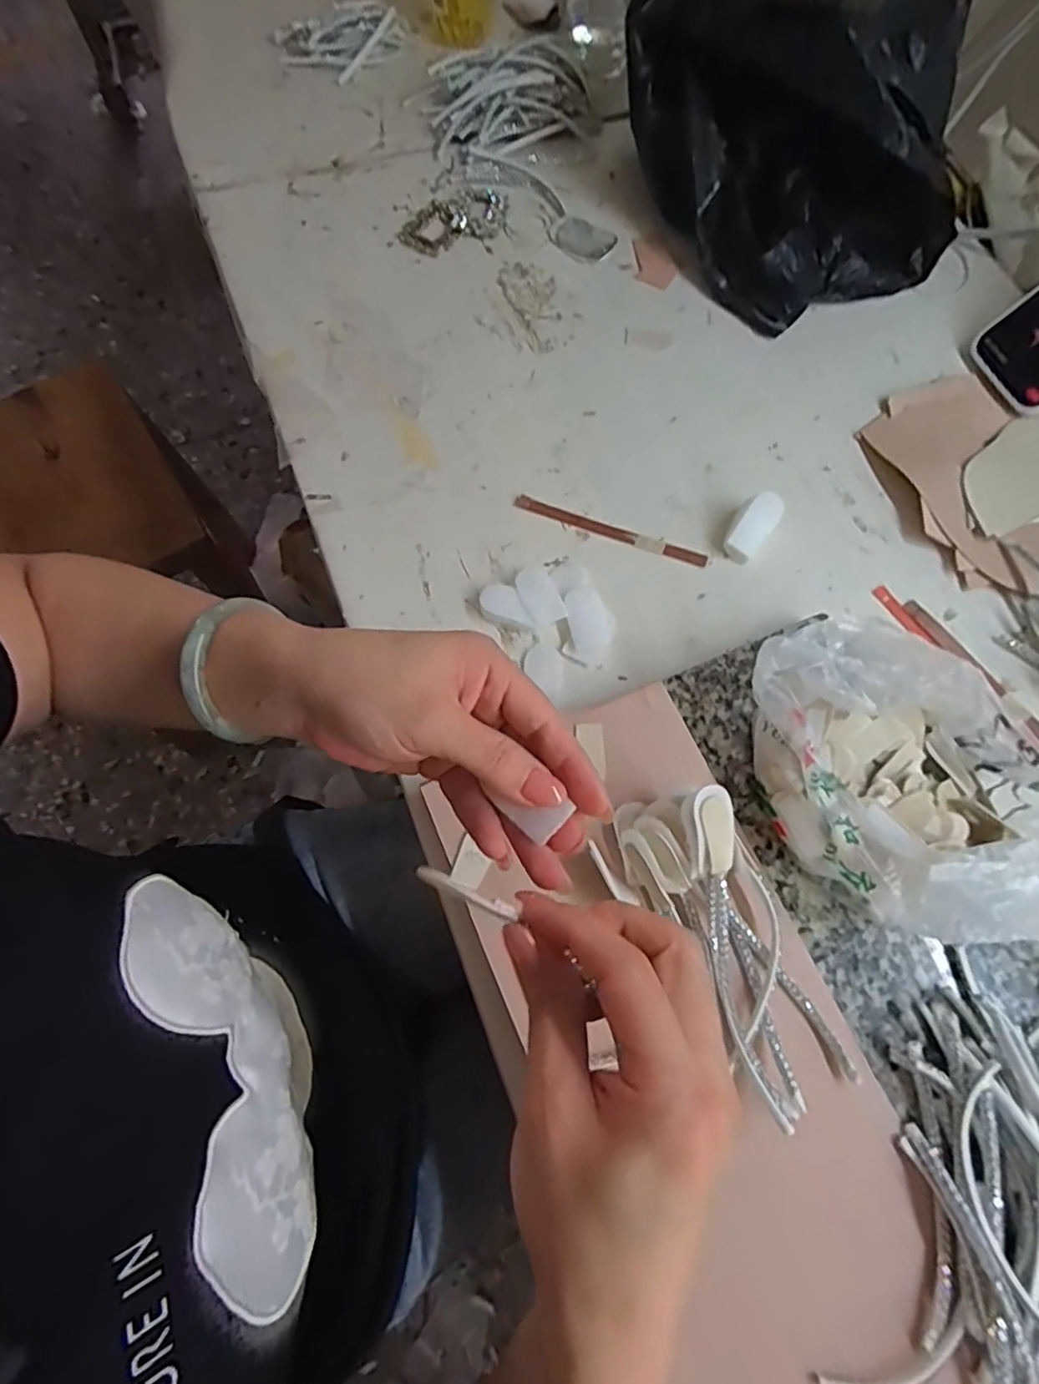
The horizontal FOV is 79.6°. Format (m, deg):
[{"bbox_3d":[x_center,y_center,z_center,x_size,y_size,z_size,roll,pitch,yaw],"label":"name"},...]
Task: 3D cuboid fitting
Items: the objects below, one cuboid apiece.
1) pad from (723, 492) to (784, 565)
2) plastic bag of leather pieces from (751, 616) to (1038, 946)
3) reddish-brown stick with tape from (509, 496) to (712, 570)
[{"bbox_3d":[0.159,-0.113,0.425,0.025,0.029,0.040,36,75,10],"label":"pad"},{"bbox_3d":[0.211,0.041,0.328,0.150,0.051,0.173,-5,72,-2],"label":"plastic bag of leather pieces"},{"bbox_3d":[0.064,-0.113,0.438,0.139,0.004,0.011,19,73,5],"label":"reddish-brown stick with tape"}]

